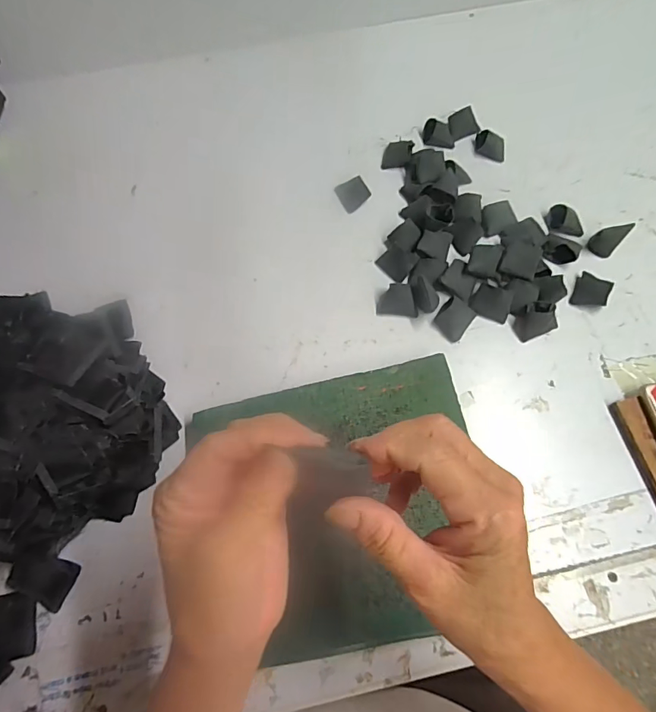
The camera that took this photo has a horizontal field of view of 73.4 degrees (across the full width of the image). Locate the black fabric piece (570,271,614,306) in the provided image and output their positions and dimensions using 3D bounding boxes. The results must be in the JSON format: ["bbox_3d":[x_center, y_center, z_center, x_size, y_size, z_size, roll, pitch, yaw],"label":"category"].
[{"bbox_3d":[0.299,-0.072,0.498,0.037,0.011,0.038,22,68,12],"label":"black fabric piece"}]

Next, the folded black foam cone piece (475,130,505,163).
[{"bbox_3d":[0.219,-0.284,0.591,0.040,0.026,0.025,12,66,8],"label":"folded black foam cone piece"}]

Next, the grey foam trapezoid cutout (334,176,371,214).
[{"bbox_3d":[0.032,-0.211,0.570,0.036,0.017,0.041,-27,67,-9],"label":"grey foam trapezoid cutout"}]

